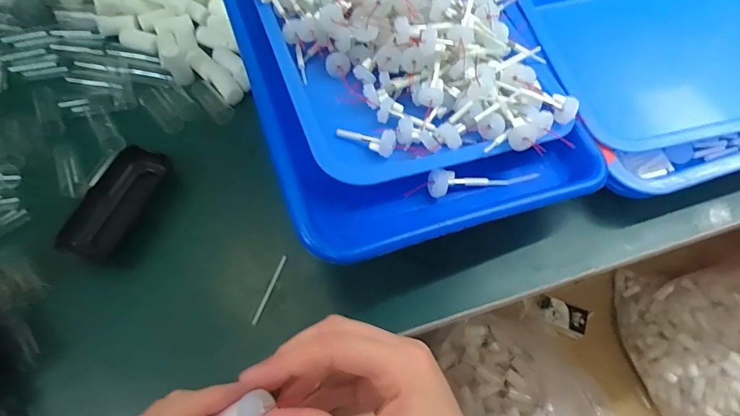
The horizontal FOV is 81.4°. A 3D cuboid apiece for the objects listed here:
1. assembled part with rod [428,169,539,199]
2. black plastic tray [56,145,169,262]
[{"bbox_3d":[0.091,-0.020,0.342,0.093,0.017,0.018,-1,59,-23],"label":"assembled part with rod"},{"bbox_3d":[-0.222,-0.006,0.375,0.052,0.023,0.111,14,63,9],"label":"black plastic tray"}]

